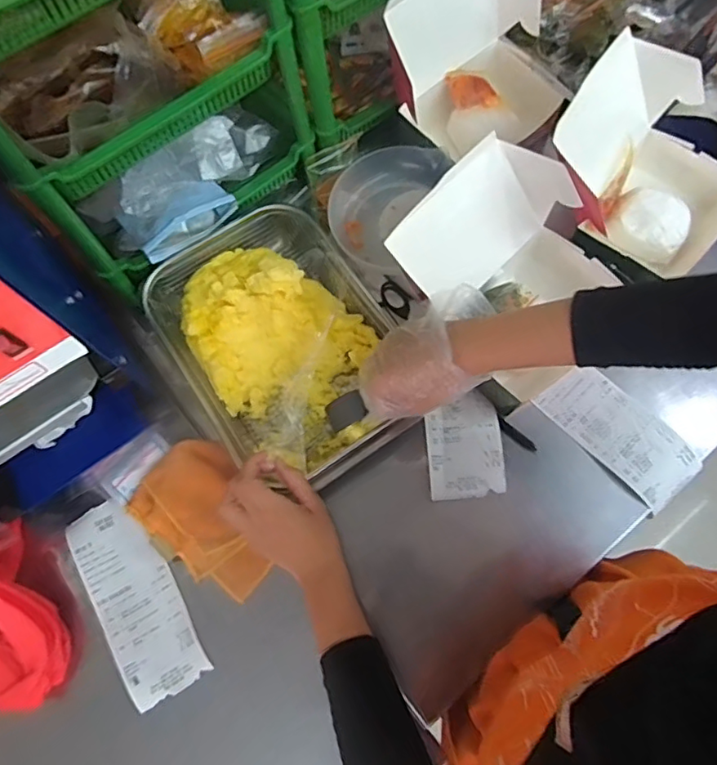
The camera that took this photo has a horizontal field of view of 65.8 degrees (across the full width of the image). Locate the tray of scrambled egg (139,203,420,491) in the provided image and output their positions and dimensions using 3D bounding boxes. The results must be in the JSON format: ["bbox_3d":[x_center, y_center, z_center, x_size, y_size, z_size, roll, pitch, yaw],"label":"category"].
[{"bbox_3d":[-0.082,-0.041,0.600,0.213,0.052,0.300,-33,74,-9],"label":"tray of scrambled egg"}]

